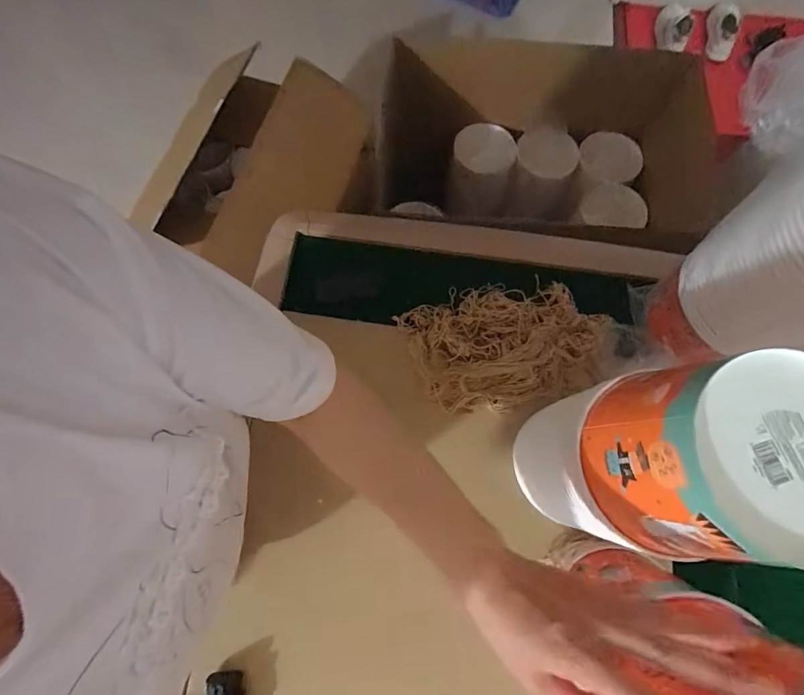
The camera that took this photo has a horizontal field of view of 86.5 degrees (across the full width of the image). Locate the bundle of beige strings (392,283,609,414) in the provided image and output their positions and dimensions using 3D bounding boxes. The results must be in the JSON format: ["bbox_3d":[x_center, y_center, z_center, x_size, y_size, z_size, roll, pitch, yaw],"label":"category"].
[{"bbox_3d":[0.153,-0.012,0.626,0.285,0.048,0.190,-12,74,-4],"label":"bundle of beige strings"}]

